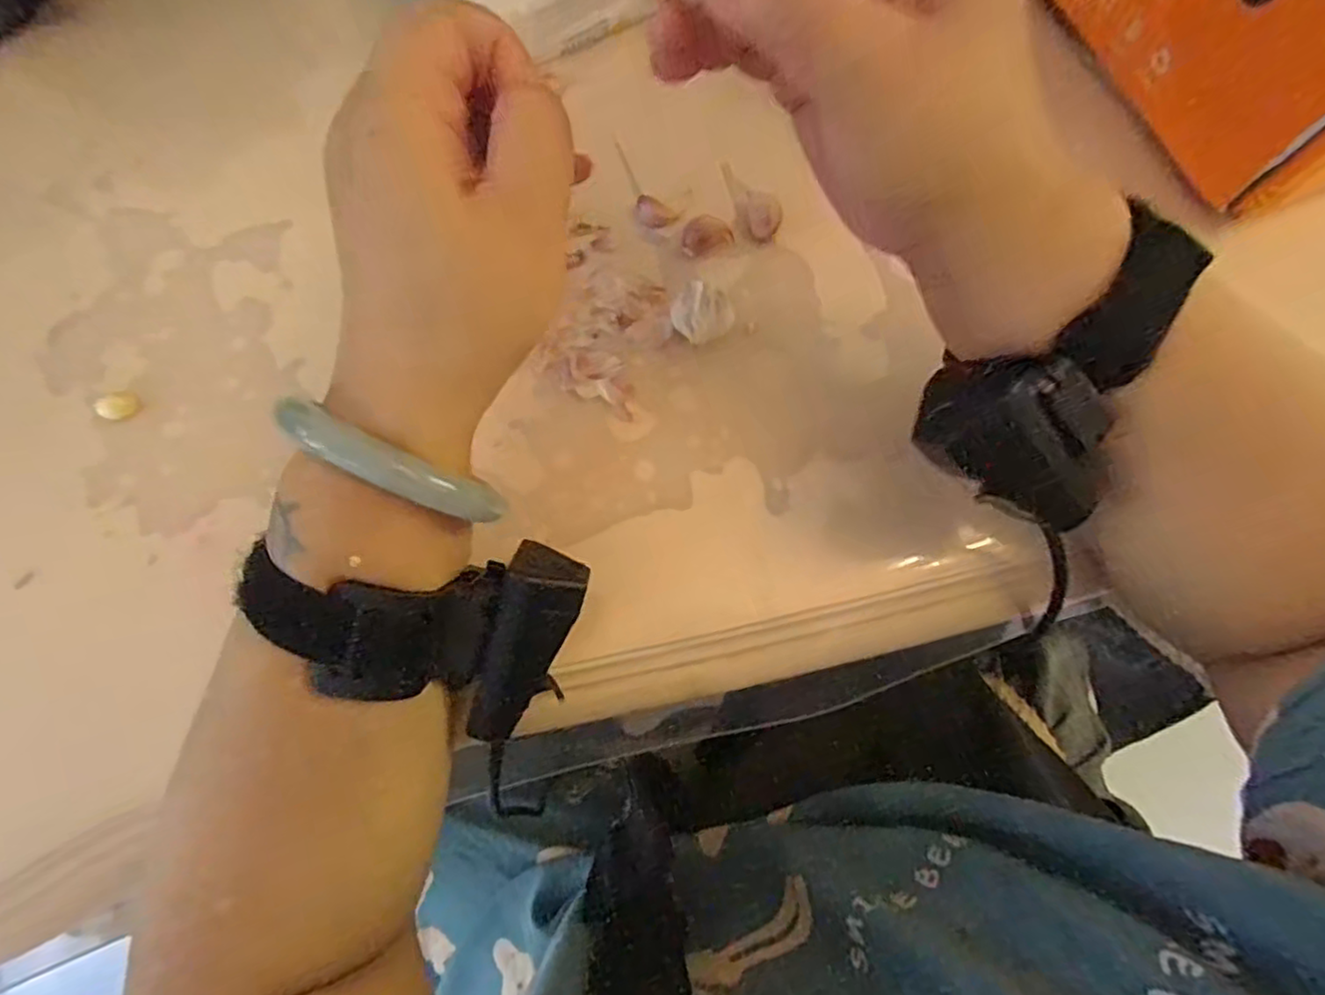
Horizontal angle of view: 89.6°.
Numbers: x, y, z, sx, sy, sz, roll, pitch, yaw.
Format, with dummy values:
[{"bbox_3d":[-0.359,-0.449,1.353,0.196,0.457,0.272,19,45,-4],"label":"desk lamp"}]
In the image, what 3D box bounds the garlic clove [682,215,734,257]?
[{"bbox_3d":[0.021,-0.128,0.326,0.025,0.008,0.015,-24,76,-6],"label":"garlic clove"}]

